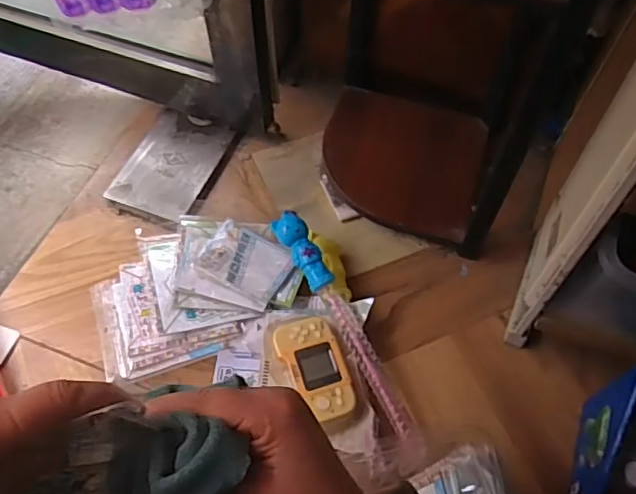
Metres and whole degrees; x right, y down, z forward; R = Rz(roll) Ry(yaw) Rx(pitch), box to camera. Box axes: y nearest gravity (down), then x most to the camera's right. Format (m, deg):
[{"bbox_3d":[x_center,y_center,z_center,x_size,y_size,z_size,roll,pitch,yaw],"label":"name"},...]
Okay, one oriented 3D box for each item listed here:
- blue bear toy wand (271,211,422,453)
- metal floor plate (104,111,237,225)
[{"bbox_3d":[0.033,0.100,0.739,0.042,0.052,0.332,-26,75,-16],"label":"blue bear toy wand"},{"bbox_3d":[-0.230,-0.132,0.918,0.135,0.016,0.192,18,60,10],"label":"metal floor plate"}]

